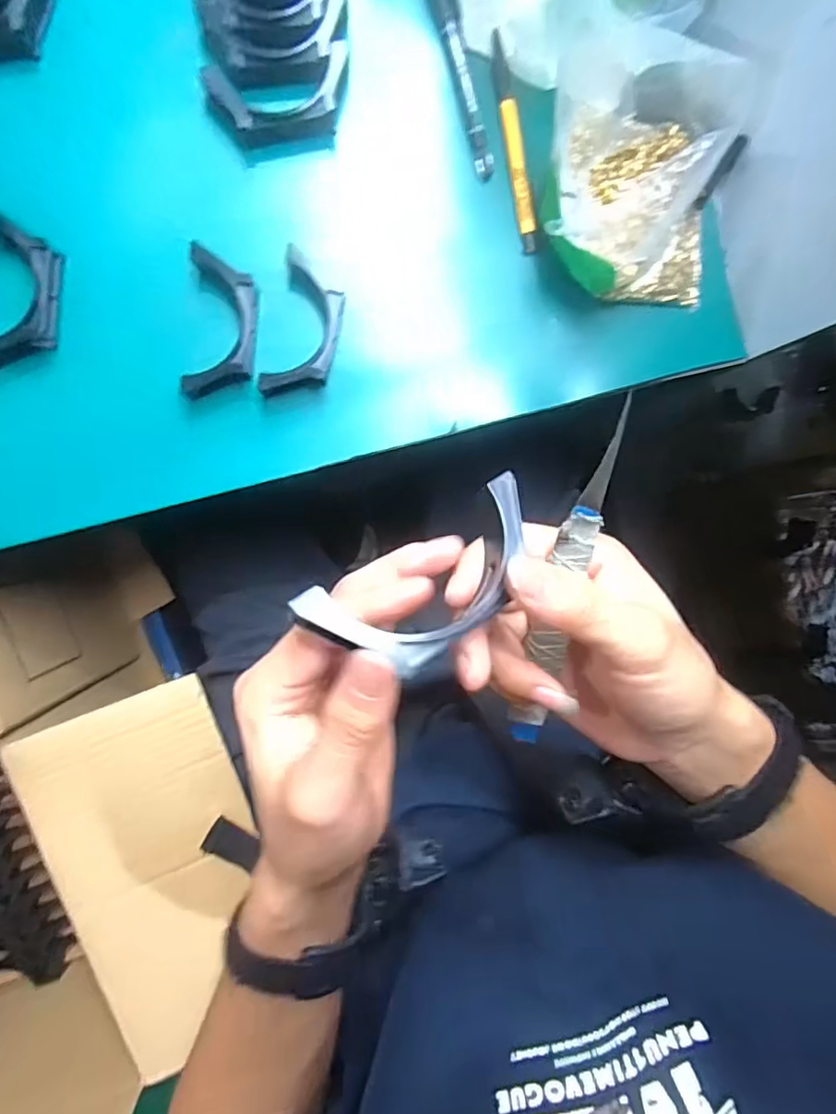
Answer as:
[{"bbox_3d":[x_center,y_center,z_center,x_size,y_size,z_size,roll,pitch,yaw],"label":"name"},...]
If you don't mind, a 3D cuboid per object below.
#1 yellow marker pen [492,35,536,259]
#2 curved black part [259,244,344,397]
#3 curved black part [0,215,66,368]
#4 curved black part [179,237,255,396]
[{"bbox_3d":[0.063,-0.274,0.379,0.013,0.009,0.135,-11,94,-3],"label":"yellow marker pen"},{"bbox_3d":[-0.073,-0.147,0.369,0.040,0.026,0.090,13,93,-4],"label":"curved black part"},{"bbox_3d":[-0.244,-0.165,0.349,0.043,0.025,0.094,-3,94,-4],"label":"curved black part"},{"bbox_3d":[-0.125,-0.146,0.363,0.040,0.019,0.088,5,93,-4],"label":"curved black part"}]

